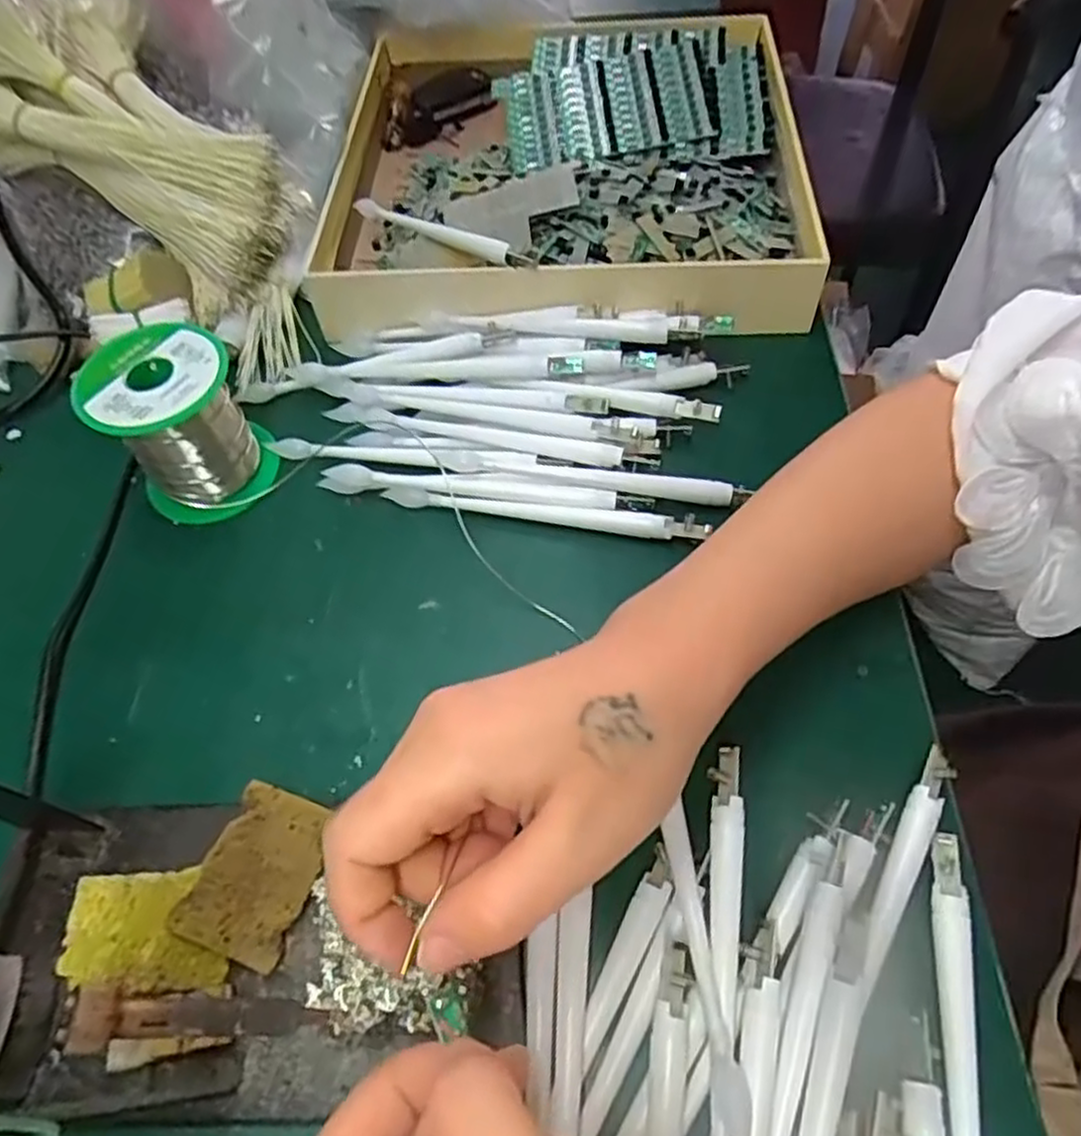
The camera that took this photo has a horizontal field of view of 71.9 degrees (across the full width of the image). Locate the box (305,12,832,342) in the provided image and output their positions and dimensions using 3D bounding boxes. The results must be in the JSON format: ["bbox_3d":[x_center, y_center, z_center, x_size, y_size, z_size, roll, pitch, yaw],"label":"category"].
[{"bbox_3d":[0.017,-0.260,0.476,0.298,0.049,0.274,3,58,5],"label":"box"}]

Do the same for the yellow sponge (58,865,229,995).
[{"bbox_3d":[-0.137,0.127,0.262,0.056,0.006,0.038,-4,58,1],"label":"yellow sponge"}]

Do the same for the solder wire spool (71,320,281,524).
[{"bbox_3d":[-0.175,-0.070,0.367,0.065,0.075,0.065,-2,58,2],"label":"solder wire spool"}]

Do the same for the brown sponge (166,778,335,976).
[{"bbox_3d":[-0.100,0.110,0.269,0.039,0.012,0.055,16,60,13],"label":"brown sponge"}]

